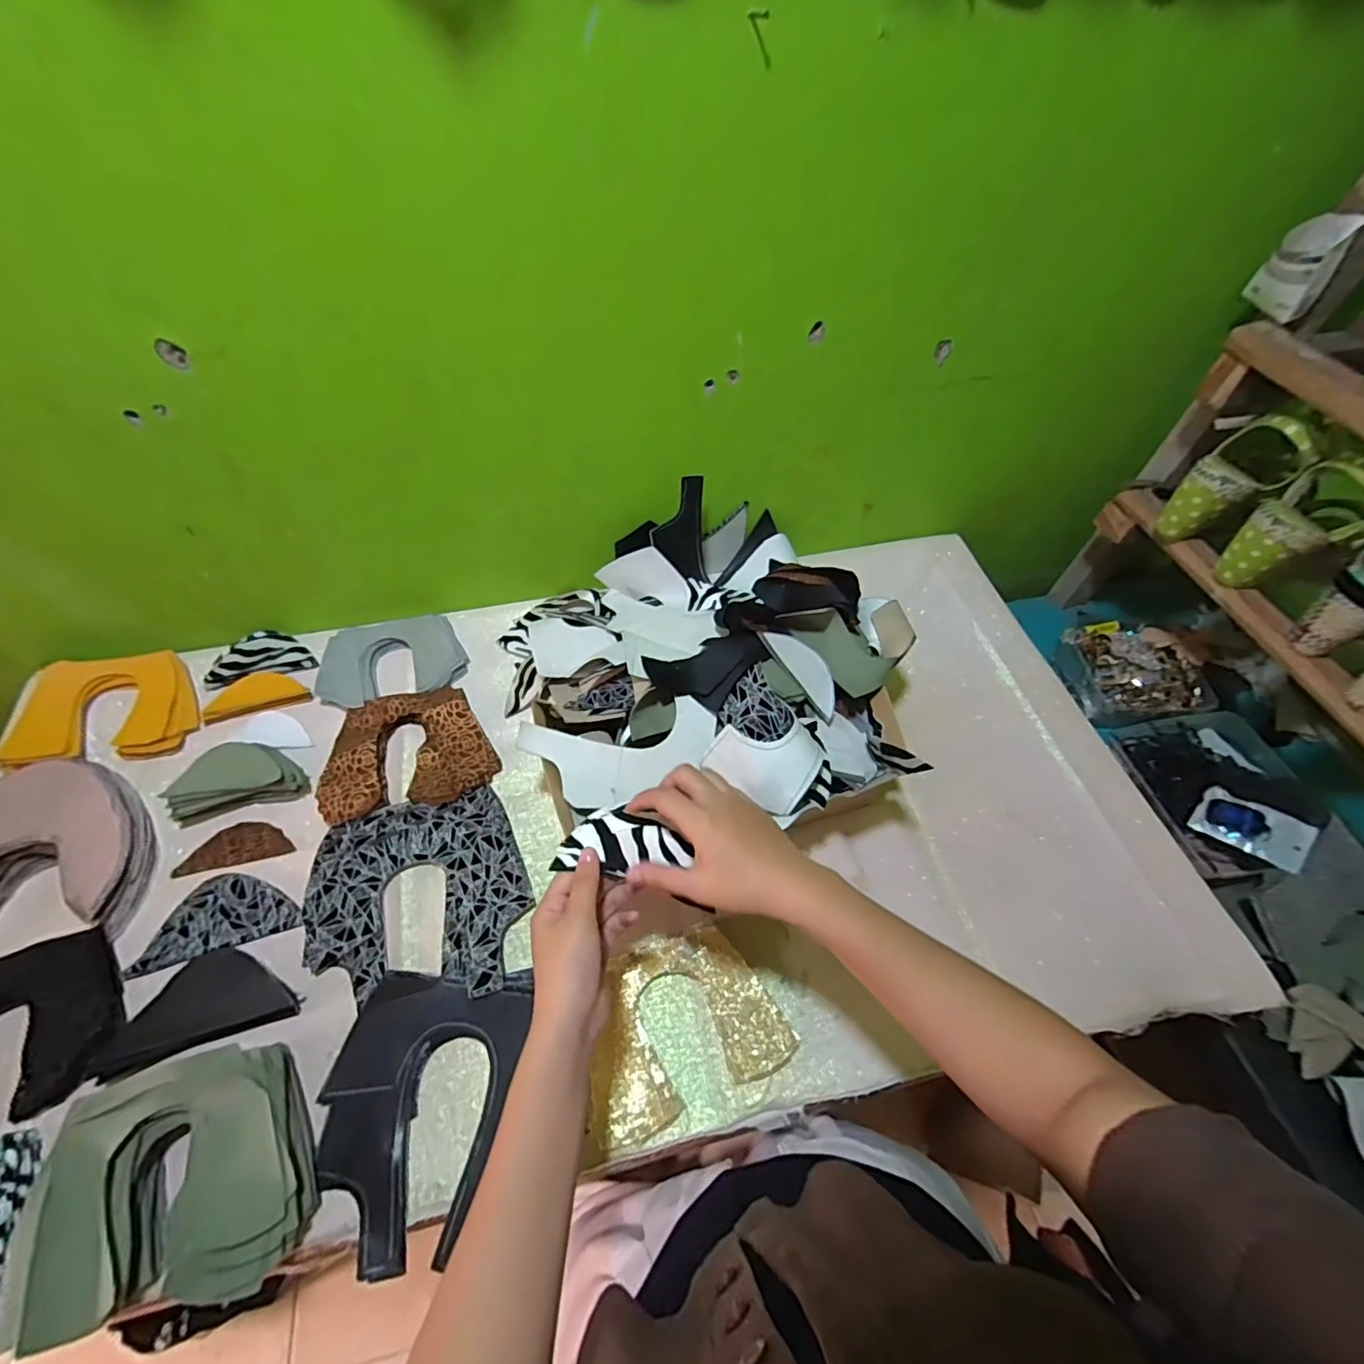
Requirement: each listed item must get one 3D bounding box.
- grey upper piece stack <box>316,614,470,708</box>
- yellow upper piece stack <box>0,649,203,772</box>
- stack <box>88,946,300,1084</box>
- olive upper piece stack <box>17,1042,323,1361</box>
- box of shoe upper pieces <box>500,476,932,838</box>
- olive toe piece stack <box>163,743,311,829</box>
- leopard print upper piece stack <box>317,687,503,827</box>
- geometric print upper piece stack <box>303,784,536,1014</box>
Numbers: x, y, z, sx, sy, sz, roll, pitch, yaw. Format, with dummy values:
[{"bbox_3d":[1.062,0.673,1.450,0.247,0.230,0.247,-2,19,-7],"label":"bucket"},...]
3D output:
[{"bbox_3d":[-0.347,-0.026,0.697,0.161,0.026,0.114,-9,56,-8],"label":"grey upper piece stack"},{"bbox_3d":[-0.643,0.029,0.644,0.176,0.024,0.126,-8,66,-13],"label":"yellow upper piece stack"},{"bbox_3d":[-0.413,0.275,0.500,0.141,0.024,0.073,-16,57,-13],"label":"stack"},{"bbox_3d":[-0.363,0.357,0.417,0.167,0.042,0.148,-12,57,-10],"label":"olive upper piece stack"},{"bbox_3d":[0.015,-0.021,0.626,0.375,0.152,0.392,-14,57,-12],"label":"box of shoe upper pieces"},{"bbox_3d":[-0.460,0.098,0.594,0.127,0.045,0.056,-10,56,-9],"label":"olive toe piece stack"},{"bbox_3d":[-0.296,0.073,0.632,0.171,0.021,0.134,-9,56,-8],"label":"leopard print upper piece stack"},{"bbox_3d":[-0.252,0.203,0.551,0.197,0.016,0.191,-11,56,-10],"label":"geometric print upper piece stack"}]

